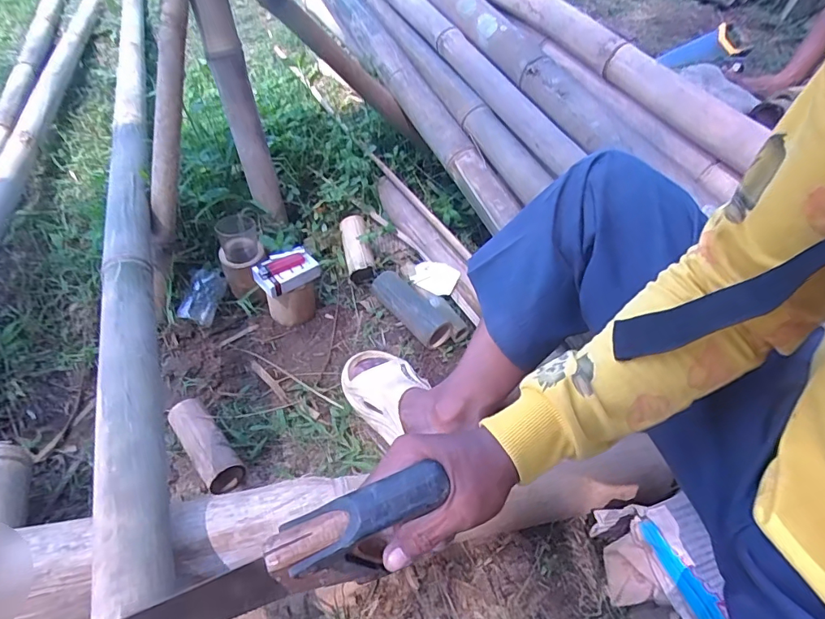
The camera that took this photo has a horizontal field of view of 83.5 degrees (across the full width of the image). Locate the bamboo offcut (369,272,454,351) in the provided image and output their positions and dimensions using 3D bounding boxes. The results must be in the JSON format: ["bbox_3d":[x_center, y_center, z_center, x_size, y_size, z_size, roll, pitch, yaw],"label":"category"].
[{"bbox_3d":[-0.002,-0.001,0.853,0.067,0.058,0.166,-31,54,-24],"label":"bamboo offcut"}]

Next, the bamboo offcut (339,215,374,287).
[{"bbox_3d":[-0.111,-0.125,0.924,0.053,0.045,0.155,-10,75,-8],"label":"bamboo offcut"}]

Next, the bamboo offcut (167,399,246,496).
[{"bbox_3d":[-0.302,0.195,0.672,0.051,0.052,0.151,-34,55,-26],"label":"bamboo offcut"}]

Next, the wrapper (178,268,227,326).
[{"bbox_3d":[-0.388,-0.025,0.854,0.028,0.063,0.100,7,70,37],"label":"wrapper"}]

